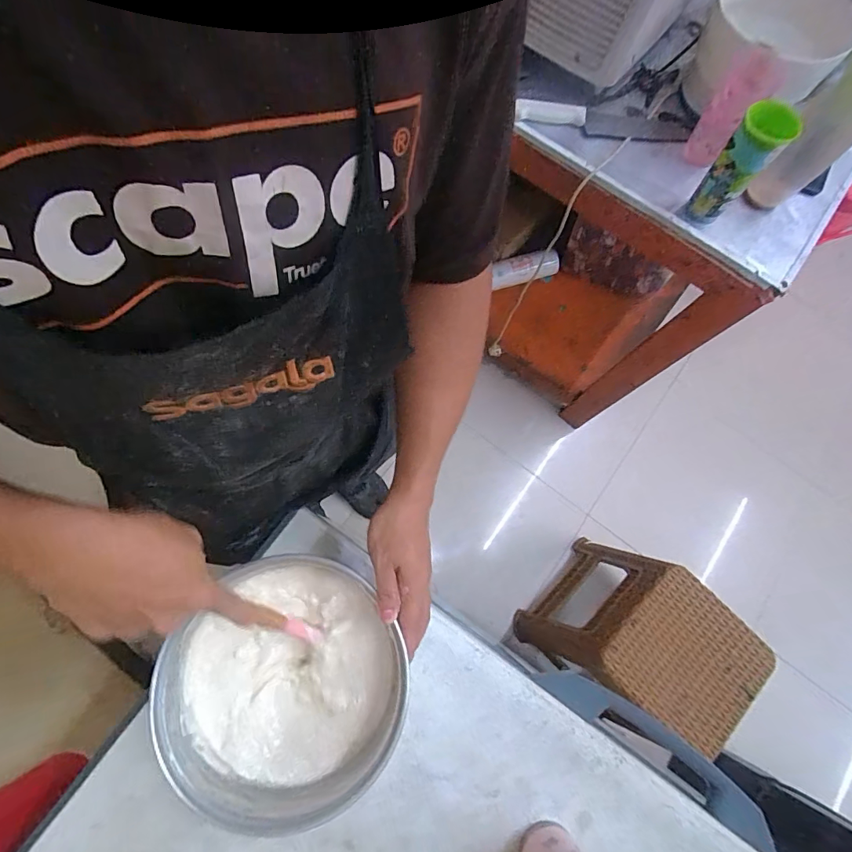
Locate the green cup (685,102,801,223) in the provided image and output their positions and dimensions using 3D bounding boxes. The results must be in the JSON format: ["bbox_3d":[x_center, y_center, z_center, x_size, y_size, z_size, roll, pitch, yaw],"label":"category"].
[{"bbox_3d":[0.482,-0.402,0.715,0.069,0.178,0.075,1,74,-4],"label":"green cup"}]

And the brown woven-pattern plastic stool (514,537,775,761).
[{"bbox_3d":[0.508,0.514,1.160,0.314,0.508,0.341,40,75,7],"label":"brown woven-pattern plastic stool"}]

